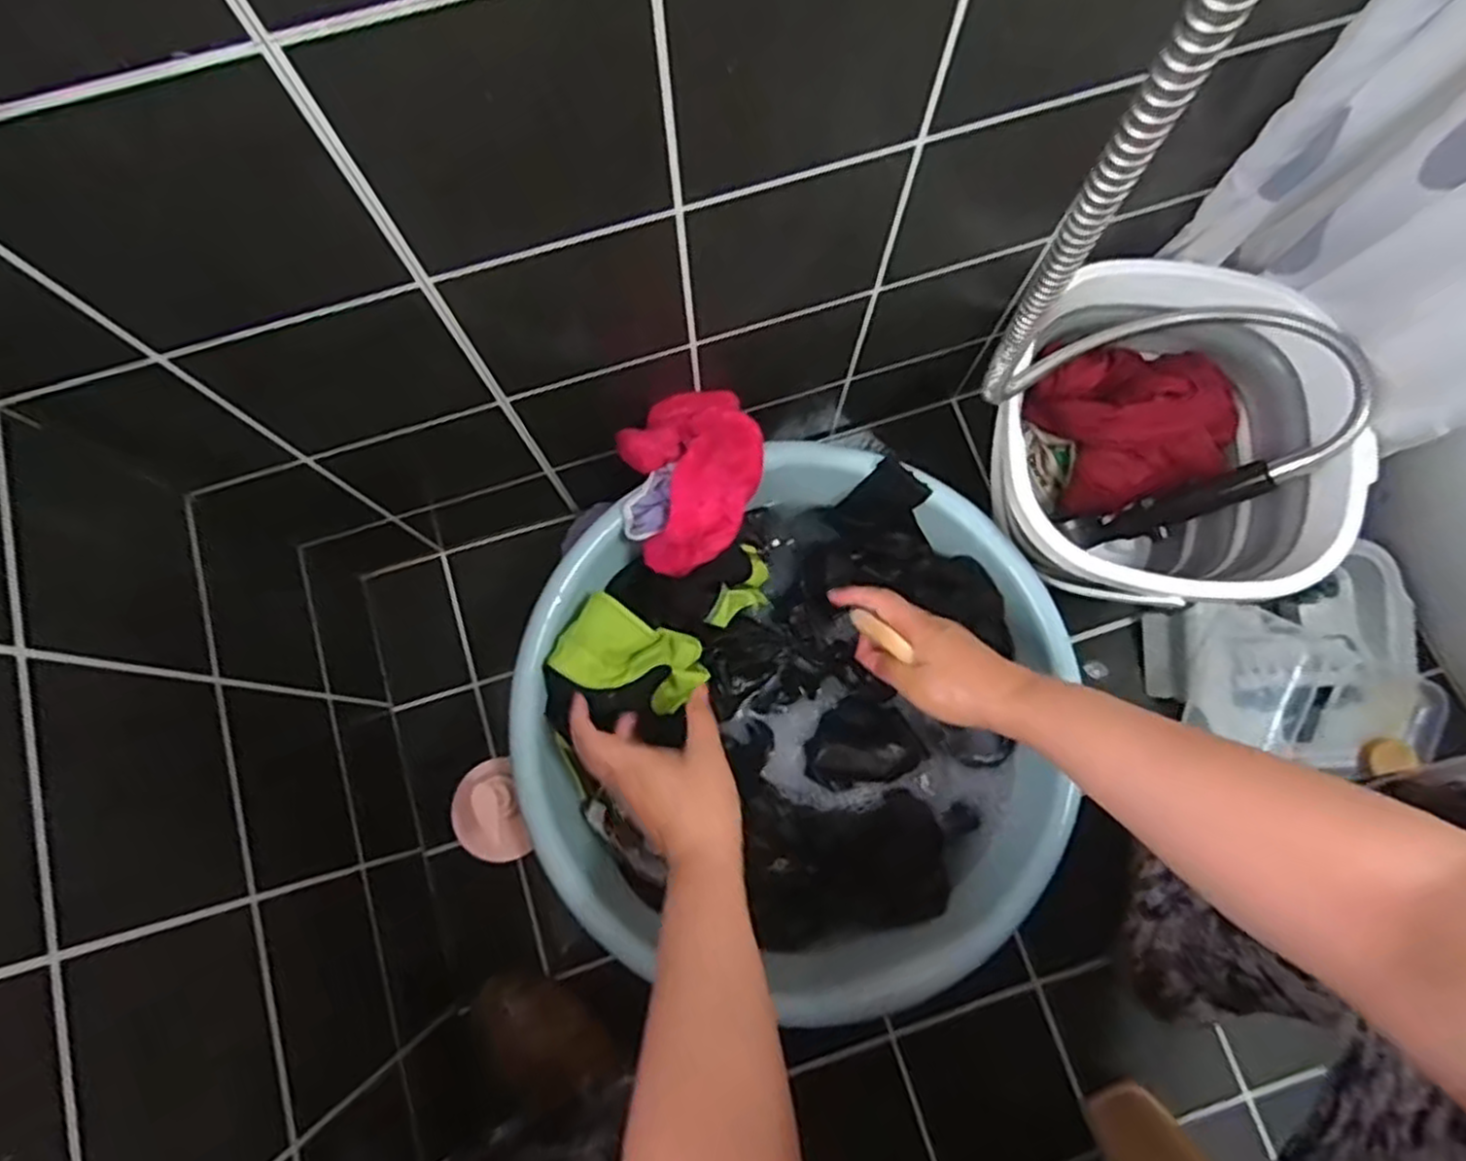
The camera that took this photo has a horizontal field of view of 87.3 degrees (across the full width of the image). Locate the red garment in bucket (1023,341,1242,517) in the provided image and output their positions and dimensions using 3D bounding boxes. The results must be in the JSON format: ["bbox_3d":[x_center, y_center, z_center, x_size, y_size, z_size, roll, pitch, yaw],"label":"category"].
[{"bbox_3d":[0.375,-0.151,0.714,0.175,0.106,0.141,-9,77,-1],"label":"red garment in bucket"}]

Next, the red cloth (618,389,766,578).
[{"bbox_3d":[-0.029,-0.090,0.642,0.112,0.057,0.143,-12,77,-2],"label":"red cloth"}]

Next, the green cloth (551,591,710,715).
[{"bbox_3d":[-0.082,0.065,0.646,0.110,0.068,0.071,22,78,6],"label":"green cloth"}]

